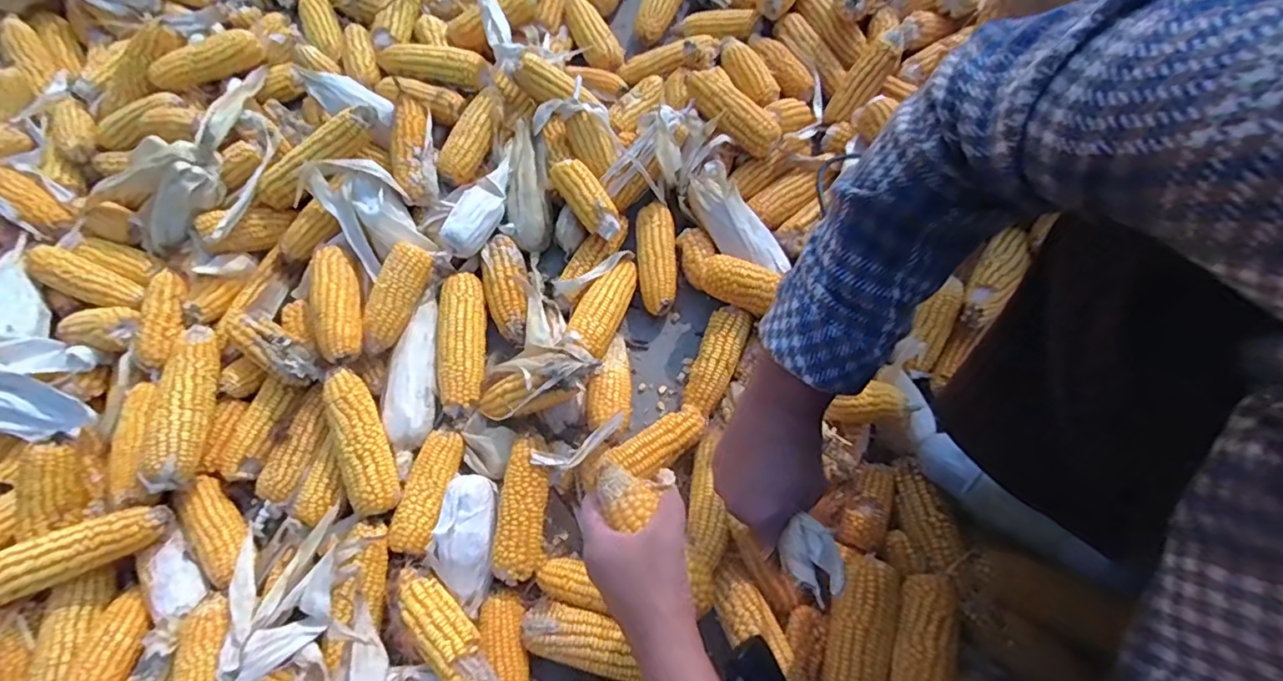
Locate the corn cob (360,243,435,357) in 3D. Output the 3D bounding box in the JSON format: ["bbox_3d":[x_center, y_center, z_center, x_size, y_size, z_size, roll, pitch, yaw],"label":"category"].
[{"bbox_3d":[-0.282,-0.050,0.659,0.051,0.041,0.129,25,72,11],"label":"corn cob"}]

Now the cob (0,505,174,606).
[{"bbox_3d":[-0.556,0.210,0.566,0.173,0.047,0.053,-17,69,-4],"label":"cob"}]

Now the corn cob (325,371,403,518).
[{"bbox_3d":[-0.293,0.104,0.602,0.048,0.041,0.156,-22,70,-6],"label":"corn cob"}]

